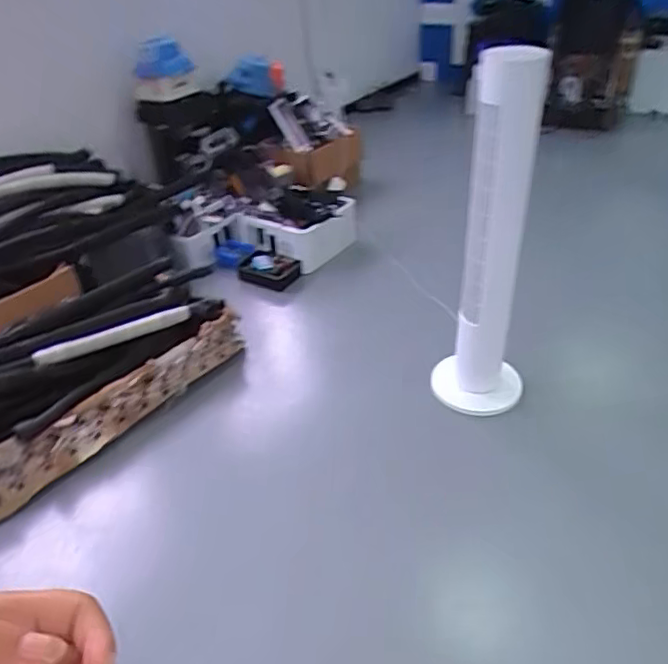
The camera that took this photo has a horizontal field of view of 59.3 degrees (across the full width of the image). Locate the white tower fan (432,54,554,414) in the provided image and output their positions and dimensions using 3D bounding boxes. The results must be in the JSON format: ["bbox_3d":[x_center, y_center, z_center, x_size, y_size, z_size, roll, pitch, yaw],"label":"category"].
[{"bbox_3d":[0.438,-0.247,1.745,0.275,1.054,0.264,3,36,14],"label":"white tower fan"}]

